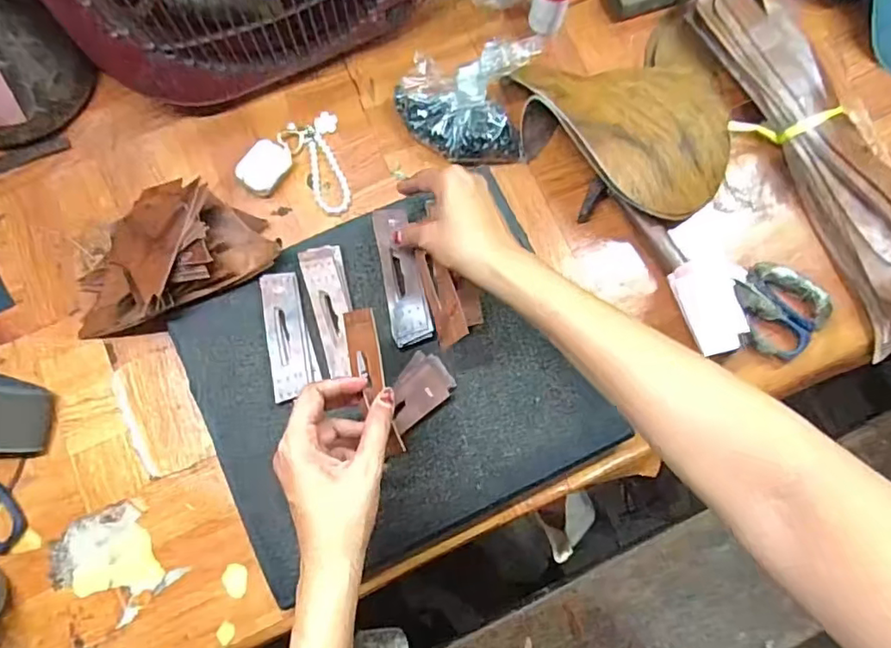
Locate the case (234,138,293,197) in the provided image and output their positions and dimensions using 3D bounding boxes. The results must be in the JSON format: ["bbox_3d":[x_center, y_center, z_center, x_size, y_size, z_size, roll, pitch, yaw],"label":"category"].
[{"bbox_3d":[-0.180,-0.155,0.569,0.041,0.017,0.056,35,80,7],"label":"case"}]

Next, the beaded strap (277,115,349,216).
[{"bbox_3d":[-0.127,-0.160,0.574,0.057,0.014,0.106,-17,79,-4],"label":"beaded strap"}]

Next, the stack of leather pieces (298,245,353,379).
[{"bbox_3d":[-0.101,-0.013,0.513,0.035,0.011,0.119,-15,79,-3],"label":"stack of leather pieces"}]

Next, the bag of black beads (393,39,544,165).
[{"bbox_3d":[0.016,-0.216,0.556,0.132,0.059,0.108,6,78,1],"label":"bag of black beads"}]

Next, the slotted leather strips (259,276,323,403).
[{"bbox_3d":[-0.141,0.009,0.512,0.039,0.007,0.115,-14,79,-3],"label":"slotted leather strips"}]

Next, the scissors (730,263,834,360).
[{"bbox_3d":[0.319,-0.016,0.539,0.076,0.016,0.089,-17,79,-4],"label":"scissors"}]

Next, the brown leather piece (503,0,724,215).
[{"bbox_3d":[0.193,-0.202,0.561,0.217,0.062,0.207,0,78,0],"label":"brown leather piece"}]

